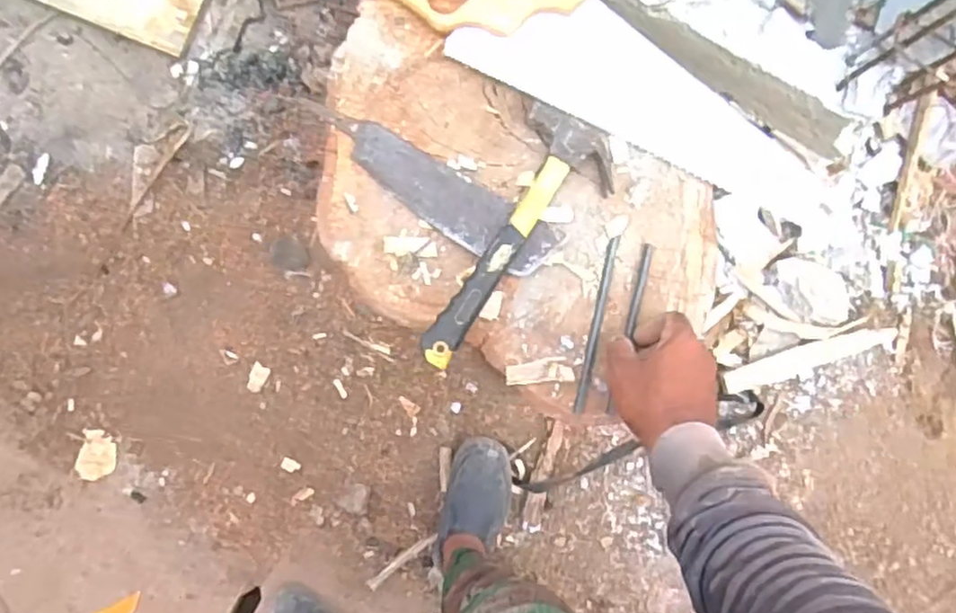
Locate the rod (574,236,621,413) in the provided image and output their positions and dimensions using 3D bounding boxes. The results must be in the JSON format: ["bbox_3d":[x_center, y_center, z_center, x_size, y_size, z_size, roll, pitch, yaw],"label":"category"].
[{"bbox_3d":[0.114,0.019,0.673,0.011,0.010,0.171,11,89,-1],"label":"rod"}]

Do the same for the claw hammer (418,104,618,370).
[{"bbox_3d":[0.036,-0.052,0.648,0.094,0.030,0.254,29,88,0],"label":"claw hammer"}]

